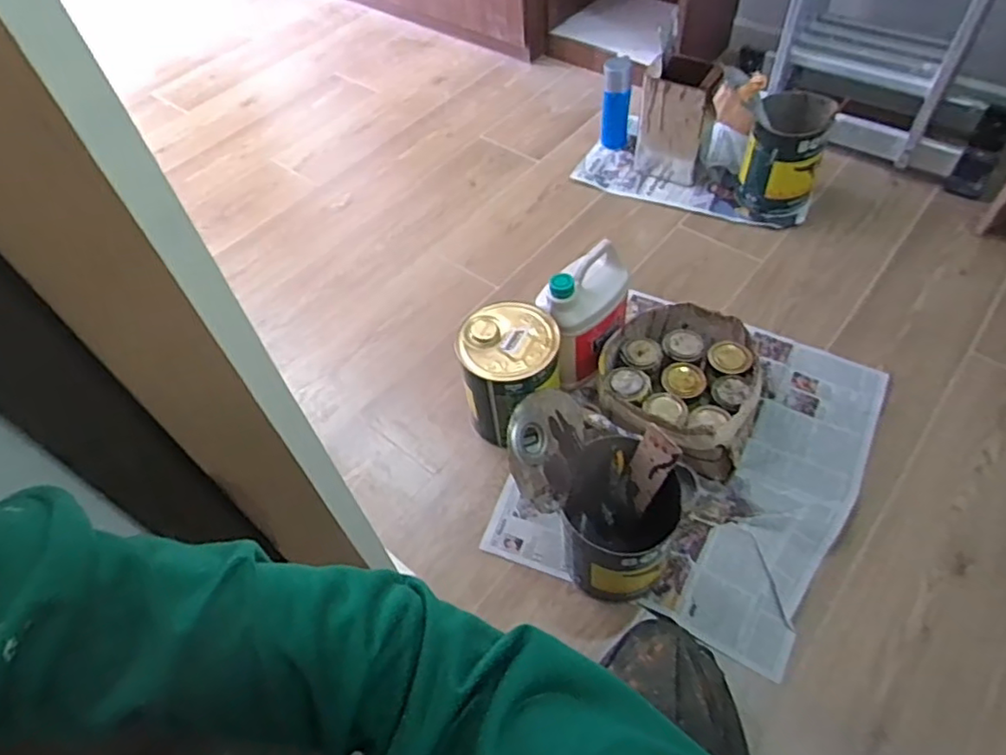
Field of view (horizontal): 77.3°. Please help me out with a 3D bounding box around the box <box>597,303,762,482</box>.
[{"bbox_3d":[0.310,0.003,1.096,0.272,0.110,0.291,23,59,20],"label":"box"}]

